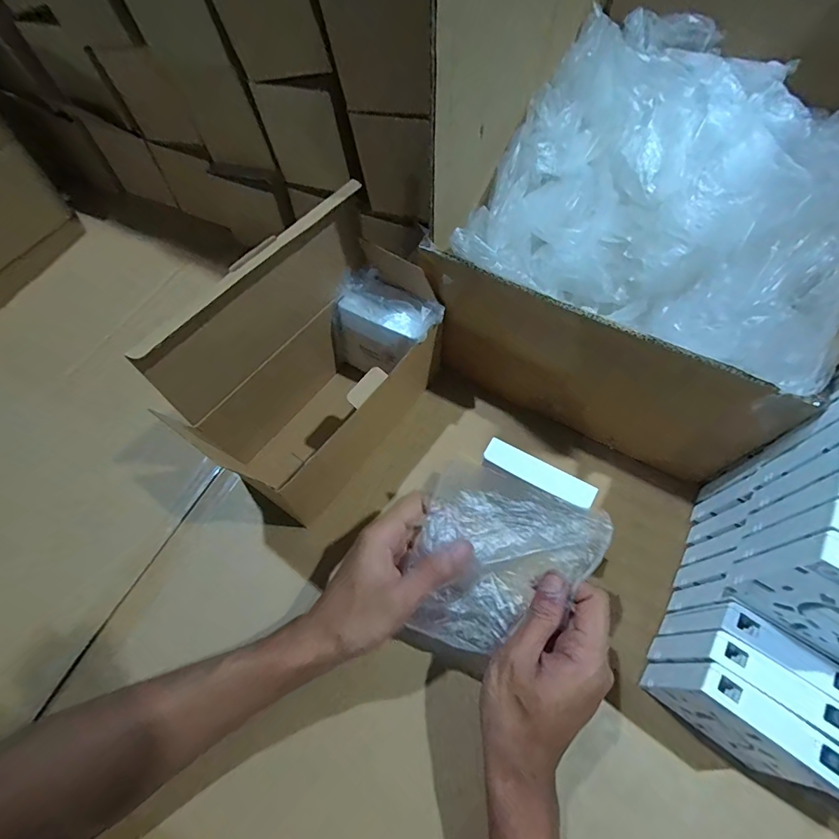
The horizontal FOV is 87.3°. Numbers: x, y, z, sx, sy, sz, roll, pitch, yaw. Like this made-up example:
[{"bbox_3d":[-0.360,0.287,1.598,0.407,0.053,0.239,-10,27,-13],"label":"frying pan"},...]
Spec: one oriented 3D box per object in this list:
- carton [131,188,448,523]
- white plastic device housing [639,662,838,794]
[{"bbox_3d":[-0.081,-0.049,0.371,0.094,0.186,0.211,34,67,17],"label":"carton"},{"bbox_3d":[0.206,0.198,0.293,0.088,0.086,0.023,33,67,17],"label":"white plastic device housing"}]

